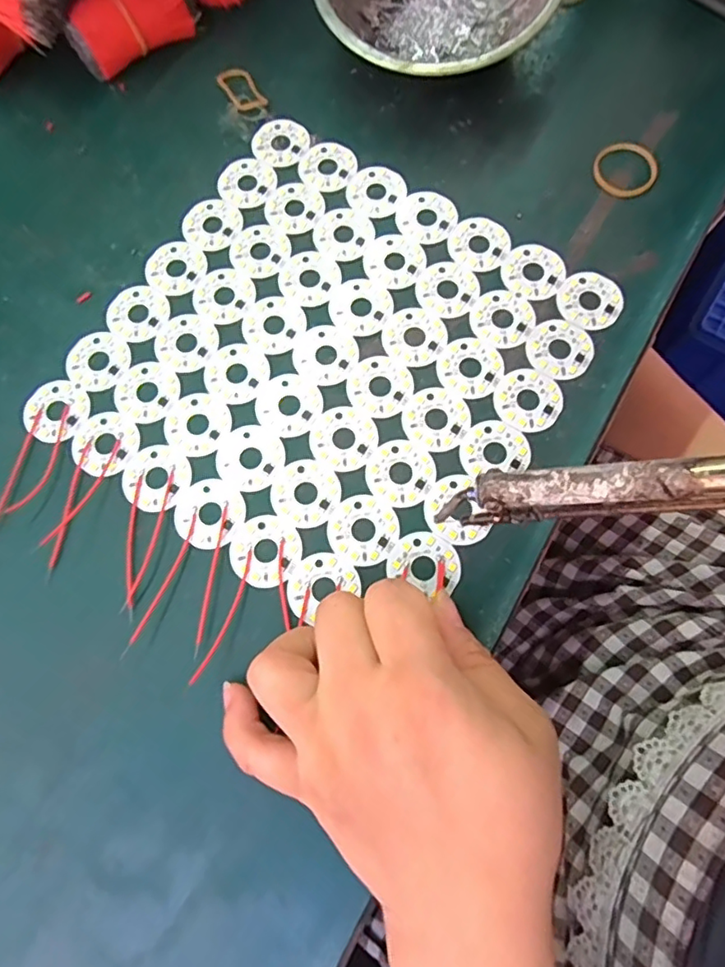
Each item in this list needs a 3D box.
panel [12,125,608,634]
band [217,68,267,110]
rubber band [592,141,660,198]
[{"bbox_3d":[-0.016,-0.062,0.270,0.208,0.004,0.209,32,78,10],"label":"panel"},{"bbox_3d":[-0.067,-0.219,0.314,0.017,0.006,0.029,-36,77,-8],"label":"band"},{"bbox_3d":[0.137,-0.164,0.292,0.032,0.004,0.033,0,75,2],"label":"rubber band"}]

